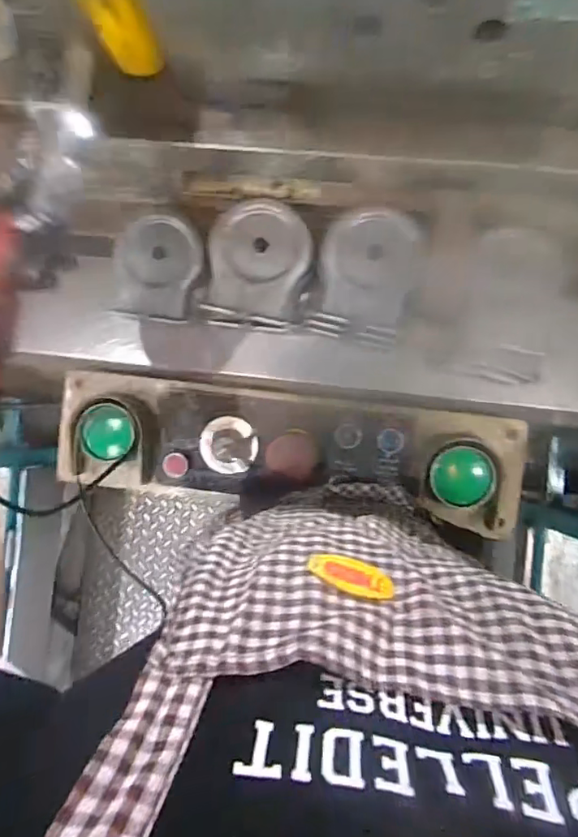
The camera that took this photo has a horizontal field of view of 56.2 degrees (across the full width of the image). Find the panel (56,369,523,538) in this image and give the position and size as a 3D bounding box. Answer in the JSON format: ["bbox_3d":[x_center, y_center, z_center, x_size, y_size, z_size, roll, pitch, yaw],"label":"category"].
[{"bbox_3d":[-0.001,0.041,0.661,0.559,0.070,0.147,7,87,5],"label":"panel"}]

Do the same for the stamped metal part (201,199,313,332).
[{"bbox_3d":[-0.032,-0.157,0.562,0.099,0.061,0.121,13,88,6],"label":"stamped metal part"}]

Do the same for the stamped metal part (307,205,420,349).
[{"bbox_3d":[0.077,-0.145,0.552,0.091,0.064,0.125,12,88,5],"label":"stamped metal part"}]

